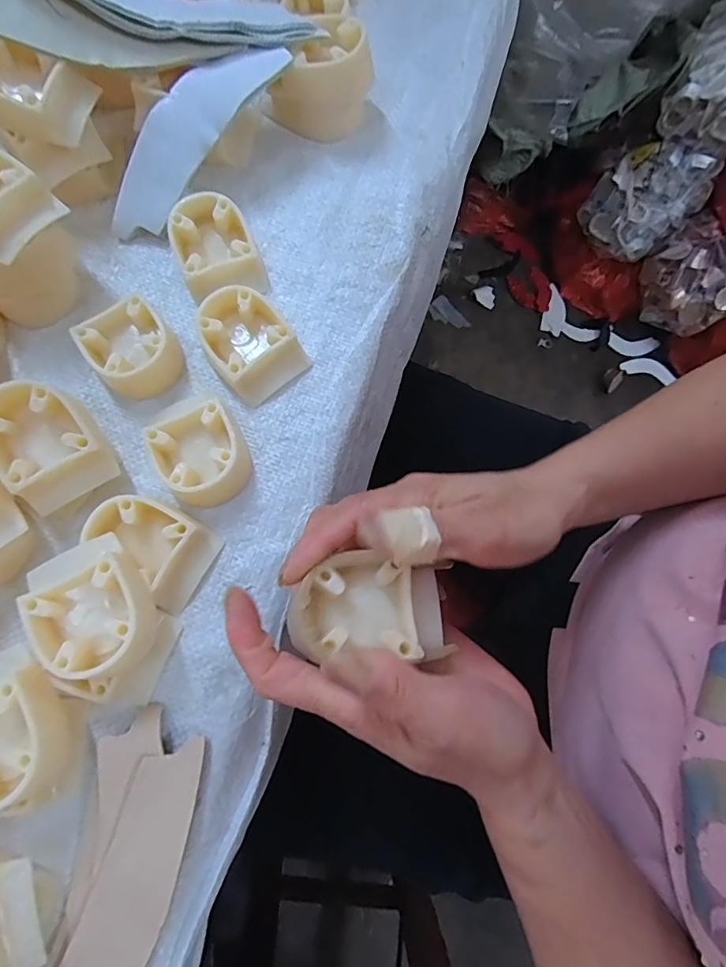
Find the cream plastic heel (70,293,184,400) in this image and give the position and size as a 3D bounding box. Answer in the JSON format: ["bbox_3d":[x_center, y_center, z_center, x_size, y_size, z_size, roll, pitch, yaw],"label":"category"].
[{"bbox_3d":[-0.130,-0.076,0.273,0.045,0.021,0.048,-36,82,-9],"label":"cream plastic heel"}]

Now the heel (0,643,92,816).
[{"bbox_3d":[-0.161,0.115,0.220,0.050,0.039,0.070,-25,81,-7],"label":"heel"}]

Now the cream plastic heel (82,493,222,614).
[{"bbox_3d":[-0.111,0.034,0.249,0.057,0.024,0.045,29,78,3],"label":"cream plastic heel"}]

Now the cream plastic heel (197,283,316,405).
[{"bbox_3d":[-0.064,-0.080,0.274,0.048,0.025,0.056,-35,82,-9],"label":"cream plastic heel"}]

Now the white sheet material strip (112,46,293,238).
[{"bbox_3d":[-0.102,-0.204,0.280,0.137,0.018,0.034,-45,81,9],"label":"white sheet material strip"}]

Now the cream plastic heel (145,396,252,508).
[{"bbox_3d":[-0.091,-0.020,0.262,0.045,0.023,0.062,-32,82,-9],"label":"cream plastic heel"}]

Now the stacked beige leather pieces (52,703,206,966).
[{"bbox_3d":[-0.114,0.194,0.219,0.047,0.011,0.162,11,78,3],"label":"stacked beige leather pieces"}]

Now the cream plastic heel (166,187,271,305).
[{"bbox_3d":[-0.088,-0.139,0.285,0.045,0.025,0.054,-22,80,-7],"label":"cream plastic heel"}]

